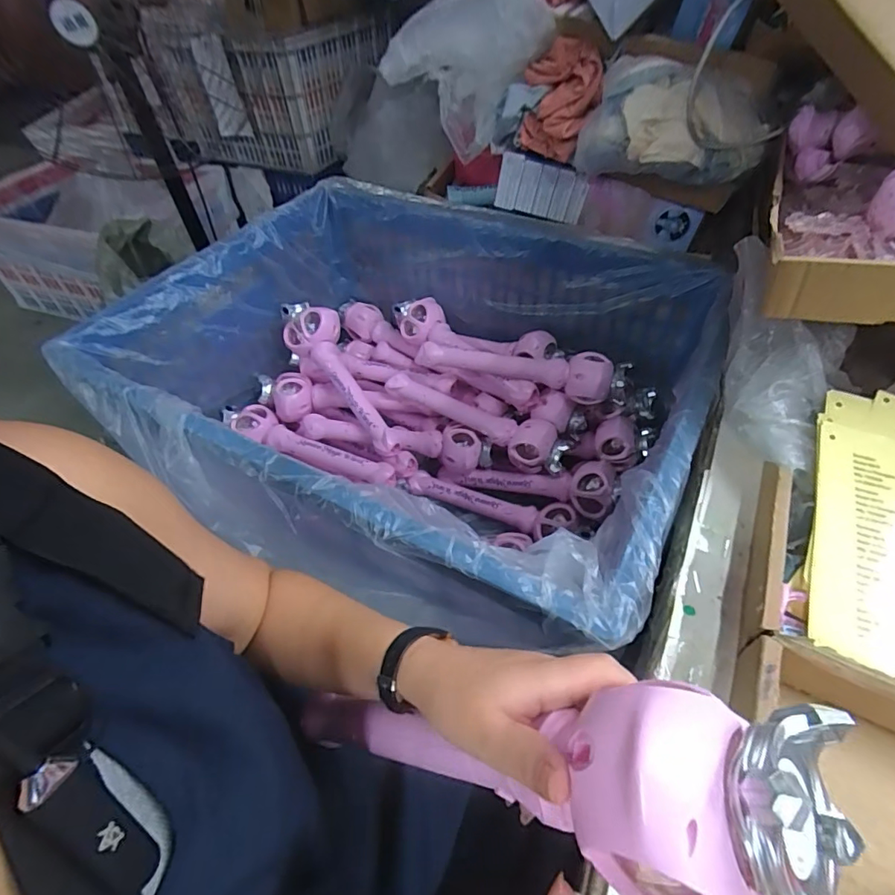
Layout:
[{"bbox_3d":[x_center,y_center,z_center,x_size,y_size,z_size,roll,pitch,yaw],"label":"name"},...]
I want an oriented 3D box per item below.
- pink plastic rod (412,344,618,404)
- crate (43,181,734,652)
[{"bbox_3d":[0.112,-0.145,0.880,0.343,0.071,0.070,12,51,13],"label":"pink plastic rod"},{"bbox_3d":[-0.058,-0.068,0.819,0.793,0.361,0.648,18,52,18],"label":"crate"}]

